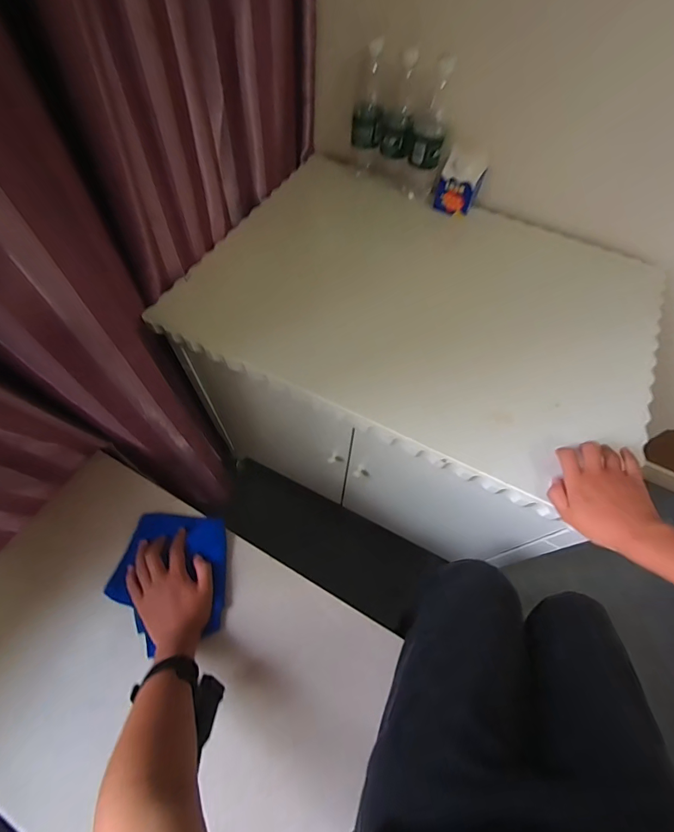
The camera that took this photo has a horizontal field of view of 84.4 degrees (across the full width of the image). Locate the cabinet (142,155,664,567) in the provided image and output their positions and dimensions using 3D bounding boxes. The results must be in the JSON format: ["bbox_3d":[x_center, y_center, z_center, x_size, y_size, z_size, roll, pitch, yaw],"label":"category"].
[{"bbox_3d":[0.146,-0.097,0.888,0.776,0.523,0.575,25,63,12],"label":"cabinet"}]

